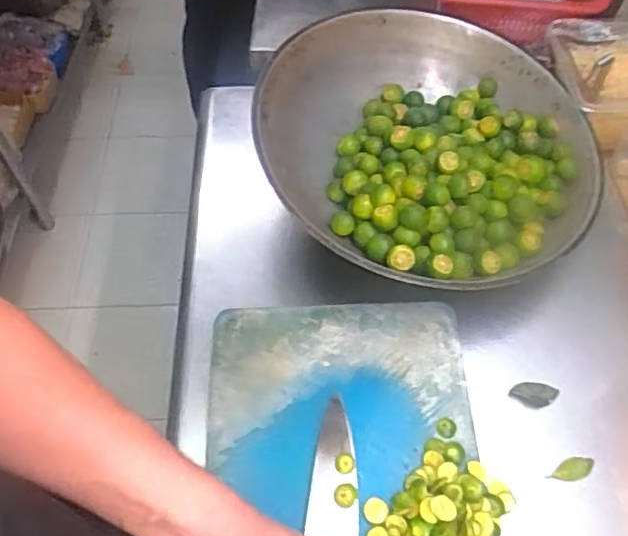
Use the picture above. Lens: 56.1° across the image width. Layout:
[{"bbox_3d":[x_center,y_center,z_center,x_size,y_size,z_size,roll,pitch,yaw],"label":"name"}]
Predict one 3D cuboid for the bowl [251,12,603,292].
[{"bbox_3d":[0.123,-0.140,0.653,0.357,0.096,0.348,0,57,0],"label":"bowl"}]

